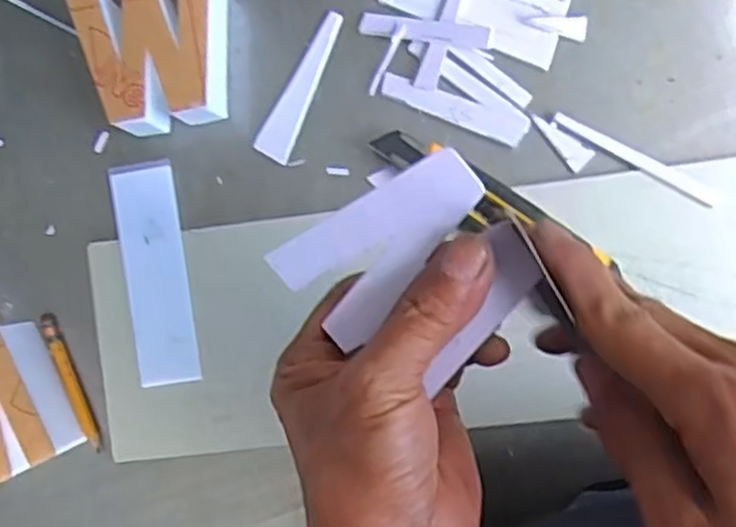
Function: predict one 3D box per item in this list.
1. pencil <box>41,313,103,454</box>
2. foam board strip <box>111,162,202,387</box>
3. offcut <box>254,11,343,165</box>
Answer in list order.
[{"bbox_3d":[-0.185,0.074,0.469,0.010,0.004,0.091,-22,88,5],"label":"pencil"},{"bbox_3d":[-0.131,0.006,0.464,0.038,0.005,0.135,-9,90,6],"label":"foam board strip"},{"bbox_3d":[-0.039,-0.108,0.458,0.022,0.004,0.095,28,93,5],"label":"offcut"}]

